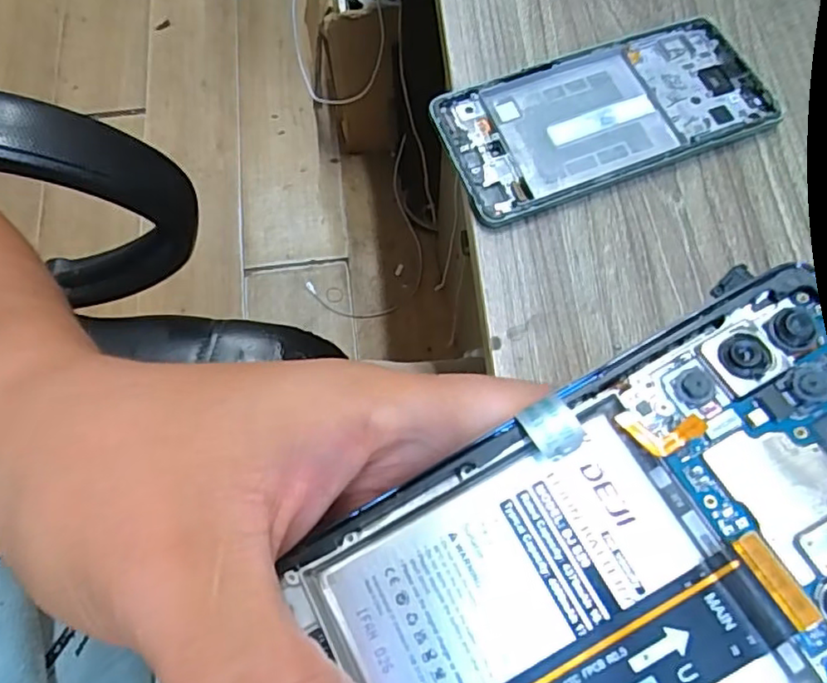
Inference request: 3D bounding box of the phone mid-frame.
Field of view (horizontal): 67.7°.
[{"bbox_3d":[0.091,-0.108,0.296,0.155,0.010,0.070,-20,70,-7],"label":"phone mid-frame"}]

